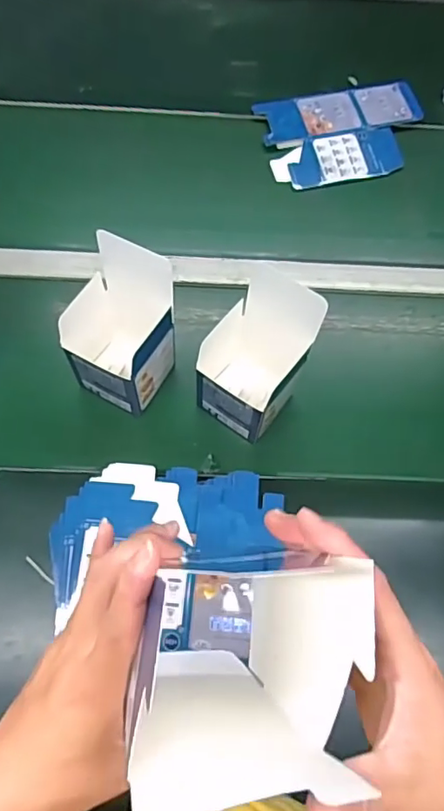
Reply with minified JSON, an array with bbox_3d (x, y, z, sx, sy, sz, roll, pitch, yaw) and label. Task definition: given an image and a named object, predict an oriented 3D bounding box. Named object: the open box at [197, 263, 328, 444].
[{"bbox_3d":[0.035,-0.039,0.566,0.097,0.169,0.112,38,73,15],"label":"open box"}]

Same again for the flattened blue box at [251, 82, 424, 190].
[{"bbox_3d":[0.175,-0.388,0.777,0.229,0.009,0.149,-14,77,-5],"label":"flattened blue box"}]

